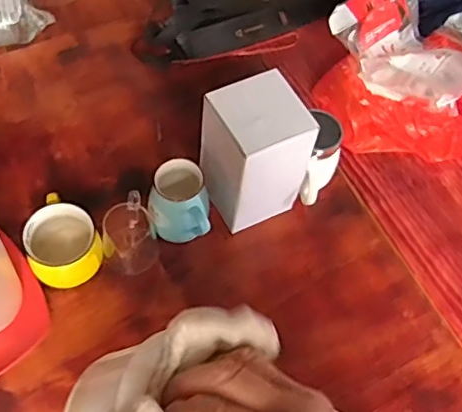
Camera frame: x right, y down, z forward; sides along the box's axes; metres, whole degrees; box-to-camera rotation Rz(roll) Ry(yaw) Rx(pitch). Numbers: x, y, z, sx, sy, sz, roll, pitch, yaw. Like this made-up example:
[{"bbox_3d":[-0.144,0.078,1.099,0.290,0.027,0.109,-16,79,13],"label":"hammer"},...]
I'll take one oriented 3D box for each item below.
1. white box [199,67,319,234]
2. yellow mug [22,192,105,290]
[{"bbox_3d":[0.031,-0.066,0.779,0.110,0.194,0.107,-27,67,-18],"label":"white box"},{"bbox_3d":[-0.225,0.045,0.772,0.095,0.077,0.113,-24,65,-17],"label":"yellow mug"}]

